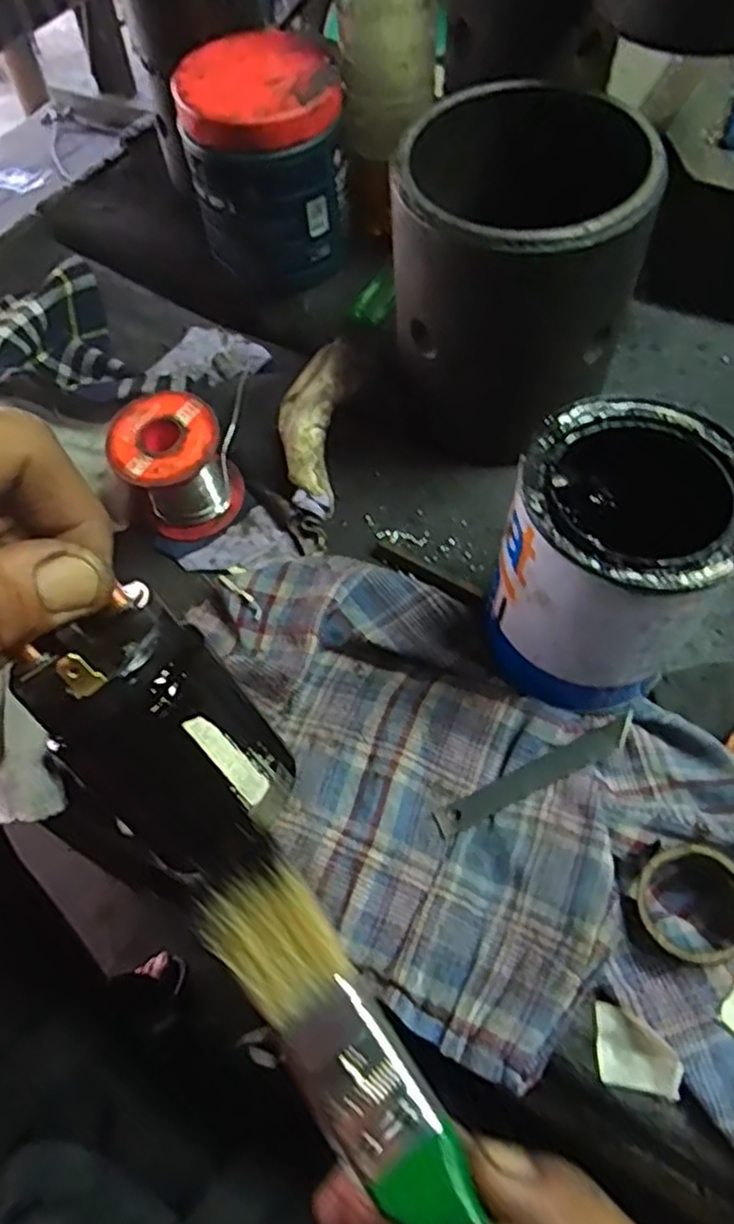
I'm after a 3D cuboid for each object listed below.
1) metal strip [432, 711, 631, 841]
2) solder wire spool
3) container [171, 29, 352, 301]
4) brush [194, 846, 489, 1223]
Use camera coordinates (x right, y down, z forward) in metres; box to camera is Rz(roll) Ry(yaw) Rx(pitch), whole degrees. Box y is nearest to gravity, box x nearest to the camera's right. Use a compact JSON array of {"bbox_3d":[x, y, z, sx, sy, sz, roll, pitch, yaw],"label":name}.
[{"bbox_3d":[0.070,0.068,0.299,0.089,0.004,0.014,-28,50,-1],"label":"metal strip"},{"bbox_3d":[-0.093,-0.069,0.363,0.053,0.062,0.050,-1,60,2],"label":"solder wire spool"},{"bbox_3d":[-0.059,-0.263,0.432,0.090,0.104,0.082,-11,60,-4],"label":"container"},{"bbox_3d":[0.018,0.125,0.152,0.026,0.012,0.166,-36,64,-17],"label":"brush"}]

